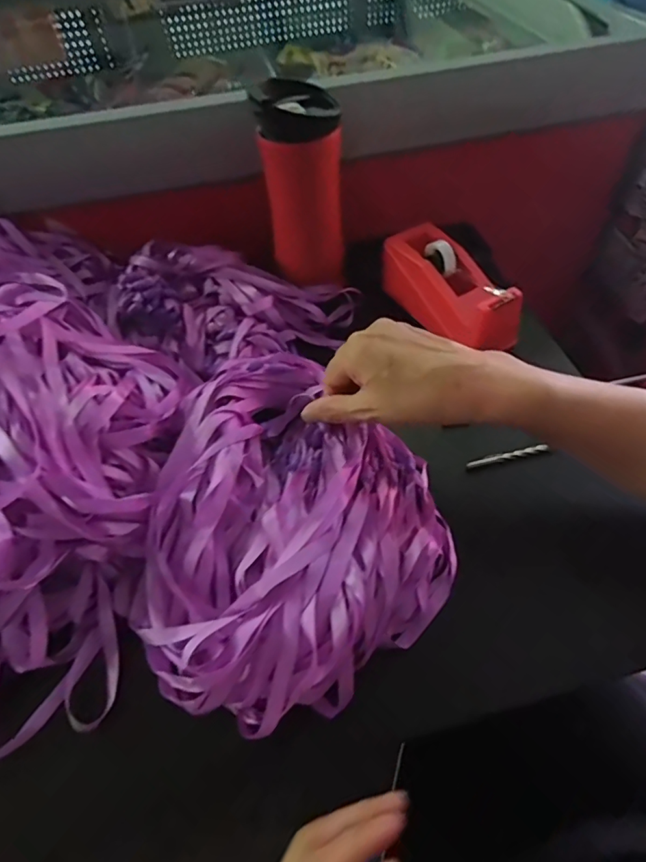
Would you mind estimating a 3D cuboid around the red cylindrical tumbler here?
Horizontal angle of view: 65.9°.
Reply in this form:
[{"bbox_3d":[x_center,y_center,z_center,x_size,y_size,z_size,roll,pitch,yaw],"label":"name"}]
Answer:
[{"bbox_3d":[-0.016,-0.238,0.490,0.071,0.171,0.067,3,53,6],"label":"red cylindrical tumbler"}]

